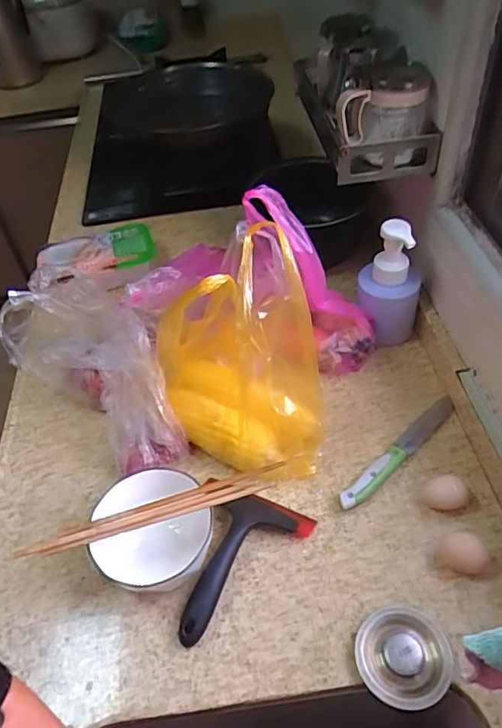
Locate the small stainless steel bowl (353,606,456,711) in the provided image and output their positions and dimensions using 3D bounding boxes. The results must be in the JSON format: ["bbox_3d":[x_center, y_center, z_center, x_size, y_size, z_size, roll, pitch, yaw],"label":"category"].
[{"bbox_3d":[0.138,0.263,0.492,0.082,0.026,0.082,-3,47,4],"label":"small stainless steel bowl"}]

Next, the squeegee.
[{"bbox_3d":[-0.018,0.206,0.560,0.123,0.028,0.166,14,50,18],"label":"squeegee"}]

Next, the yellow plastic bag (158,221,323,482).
[{"bbox_3d":[-0.010,0.008,0.592,0.162,0.242,0.154,-16,48,-8],"label":"yellow plastic bag"}]

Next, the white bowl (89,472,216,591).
[{"bbox_3d":[-0.095,0.176,0.571,0.121,0.069,0.110,-3,47,4],"label":"white bowl"}]

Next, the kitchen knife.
[{"bbox_3d":[0.174,0.101,0.637,0.198,0.018,0.024,-37,53,-24],"label":"kitchen knife"}]

